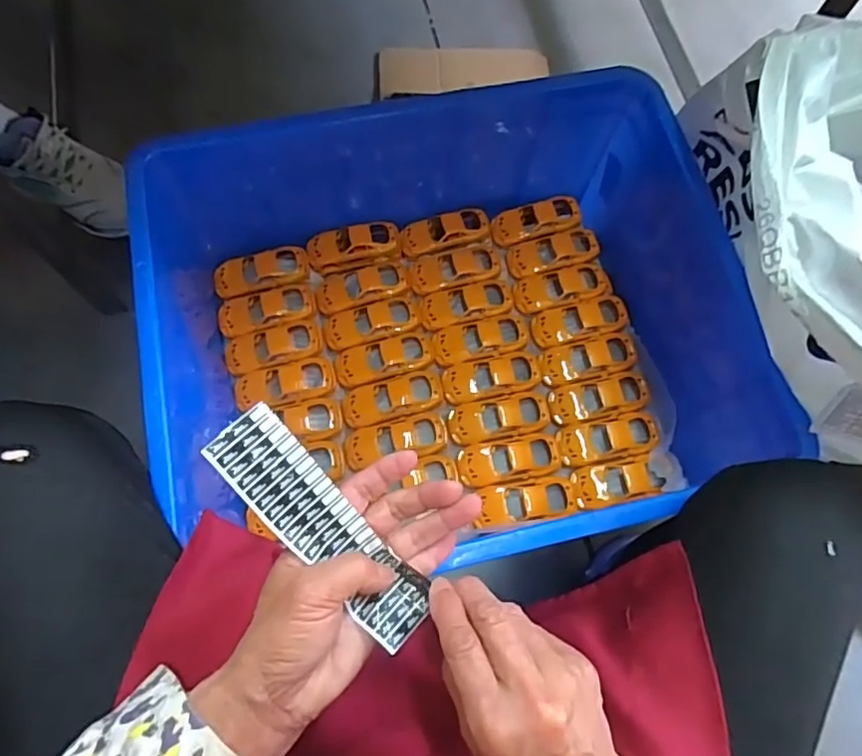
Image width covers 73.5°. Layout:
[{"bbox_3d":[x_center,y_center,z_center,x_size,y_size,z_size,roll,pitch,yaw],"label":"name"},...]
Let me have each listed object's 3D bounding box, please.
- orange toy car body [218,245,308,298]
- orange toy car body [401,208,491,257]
[{"bbox_3d":[-0.233,-0.148,0.788,0.127,0.024,0.058,-10,73,-5],"label":"orange toy car body"},{"bbox_3d":[0.021,-0.211,0.830,0.128,0.025,0.052,-11,73,-6],"label":"orange toy car body"}]

